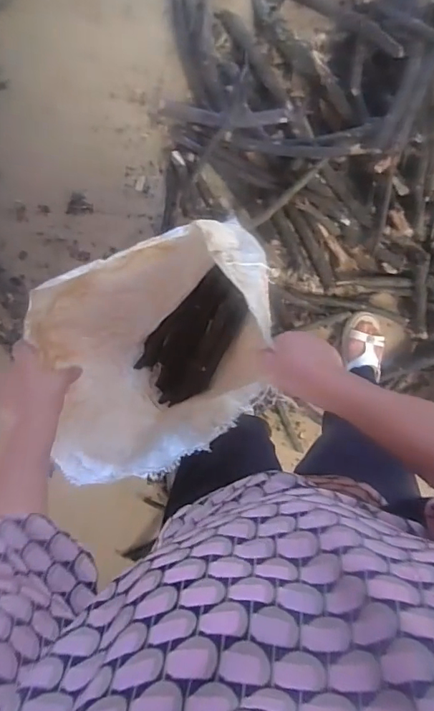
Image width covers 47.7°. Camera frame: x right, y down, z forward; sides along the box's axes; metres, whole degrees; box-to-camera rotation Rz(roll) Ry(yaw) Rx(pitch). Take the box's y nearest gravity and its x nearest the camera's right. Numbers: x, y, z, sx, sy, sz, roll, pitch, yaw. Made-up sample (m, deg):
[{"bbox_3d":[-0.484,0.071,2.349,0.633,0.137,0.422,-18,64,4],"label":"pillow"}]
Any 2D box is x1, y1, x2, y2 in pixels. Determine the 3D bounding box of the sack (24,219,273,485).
[{"bbox_3d":[-0.068,-0.030,0.828,0.270,0.540,0.377,41,93,0],"label":"sack"}]

